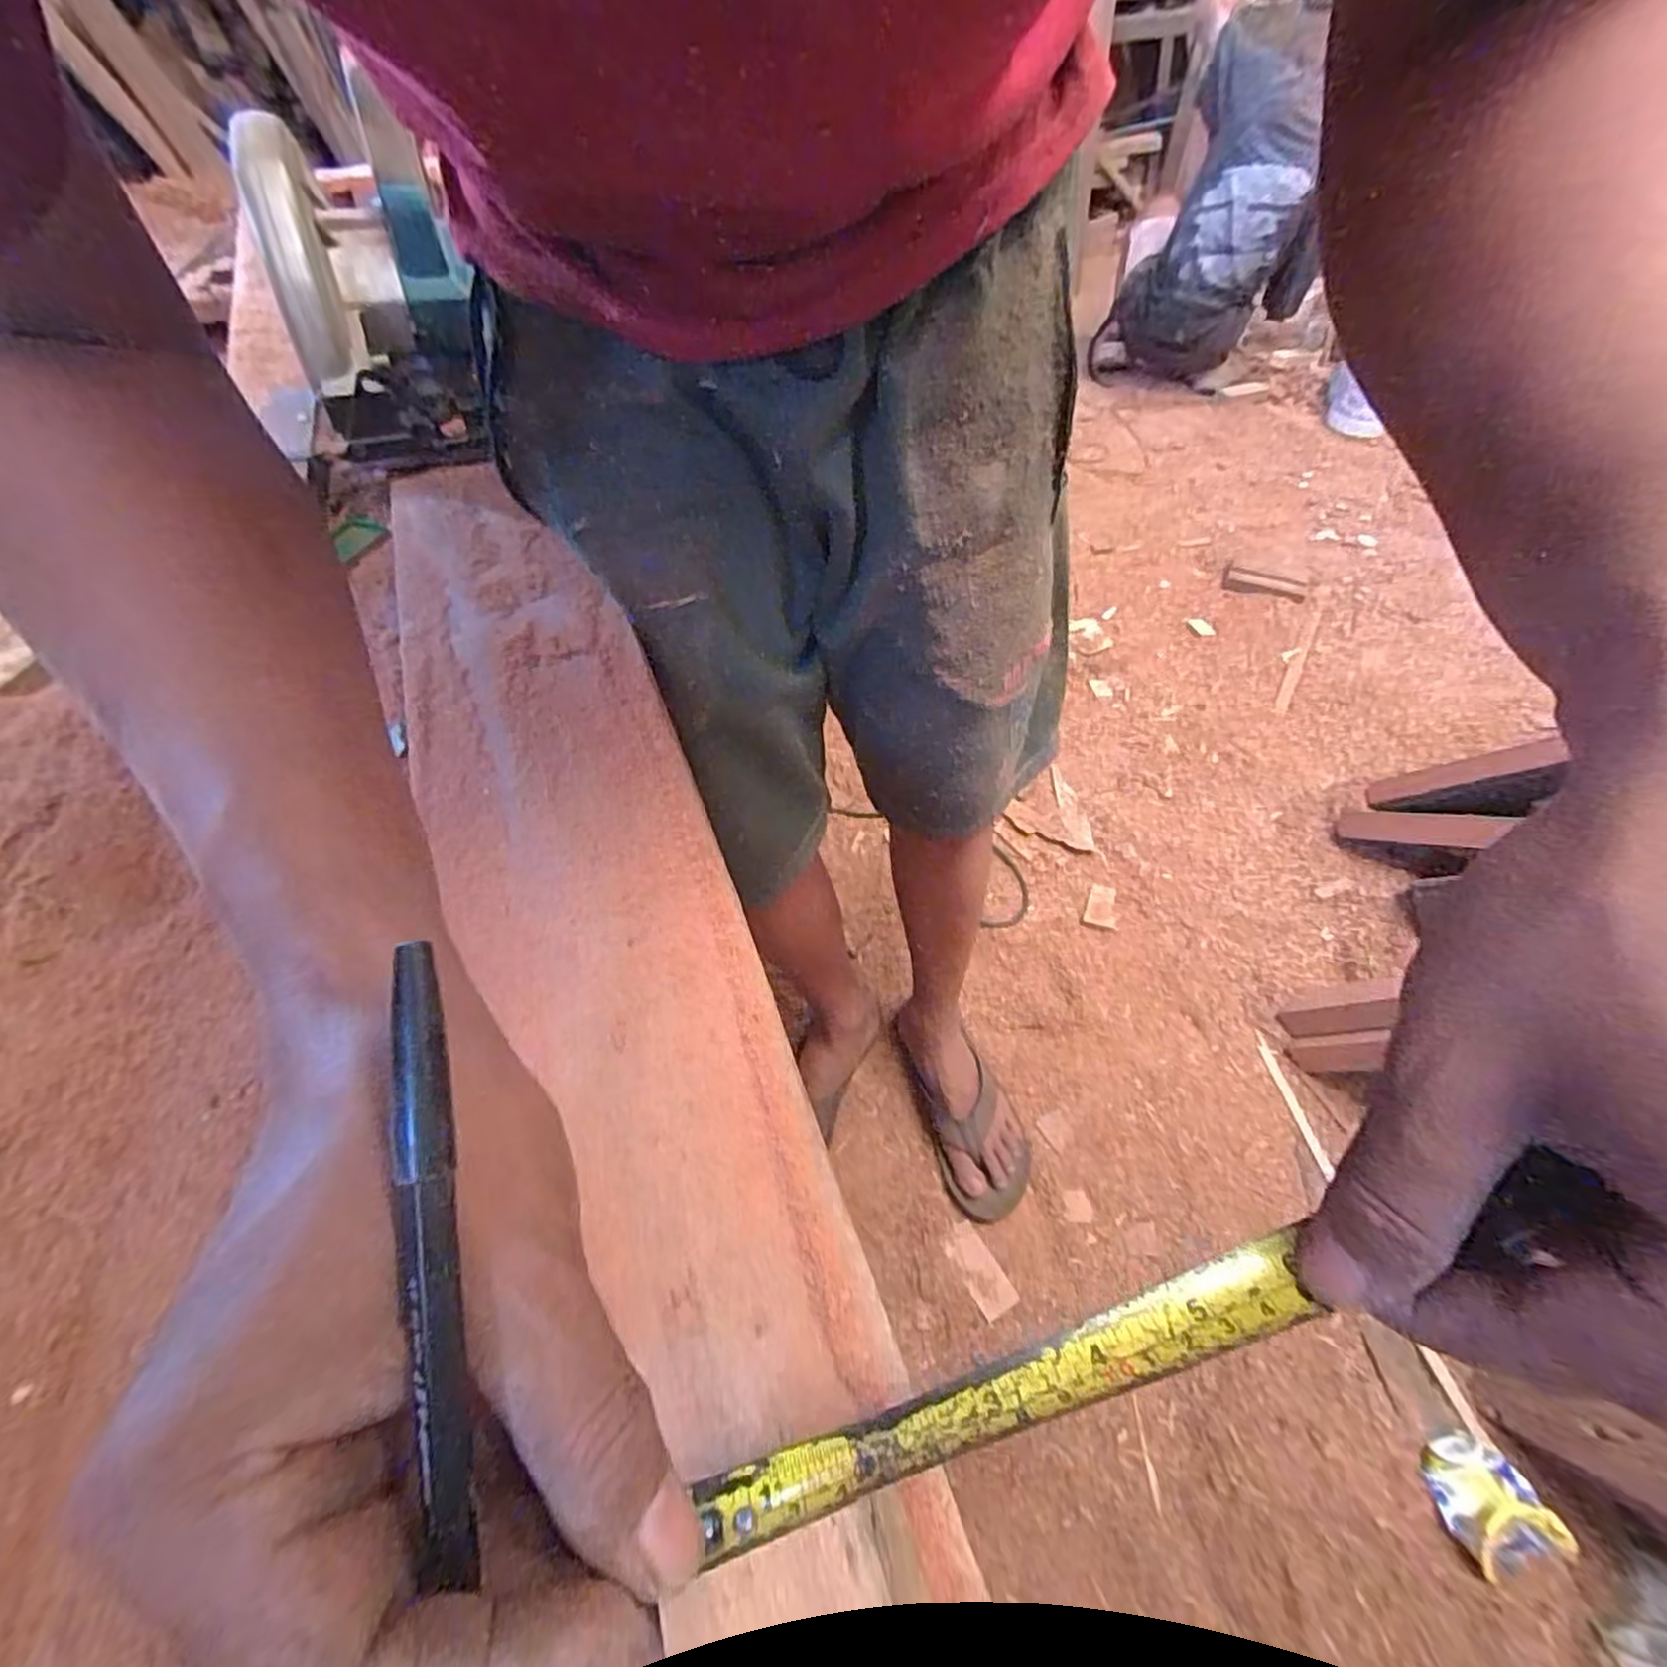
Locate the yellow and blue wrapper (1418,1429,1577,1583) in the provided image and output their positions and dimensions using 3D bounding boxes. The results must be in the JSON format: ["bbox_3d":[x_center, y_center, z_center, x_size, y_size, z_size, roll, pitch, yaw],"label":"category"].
[{"bbox_3d":[0.565,0.580,0.642,0.081,0.018,0.087,-28,32,-5],"label":"yellow and blue wrapper"}]

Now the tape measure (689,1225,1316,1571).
[{"bbox_3d":[0.040,0.119,0.158,0.138,0.008,0.015,-17,53,-9],"label":"tape measure"}]

